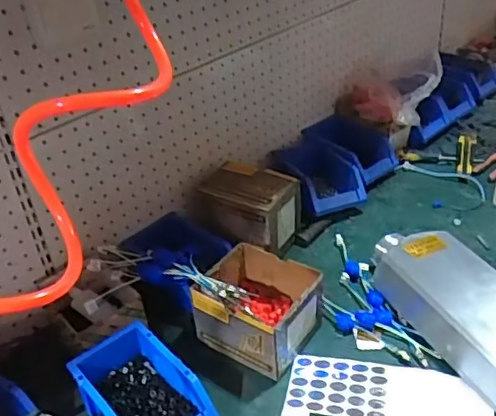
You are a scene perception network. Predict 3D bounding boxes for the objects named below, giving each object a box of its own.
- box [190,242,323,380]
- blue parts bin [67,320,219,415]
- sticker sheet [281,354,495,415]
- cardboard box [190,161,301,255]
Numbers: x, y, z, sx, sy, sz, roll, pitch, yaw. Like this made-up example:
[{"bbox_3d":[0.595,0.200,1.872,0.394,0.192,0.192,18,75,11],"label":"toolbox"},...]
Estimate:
[{"bbox_3d":[0.018,0.145,0.846,0.146,0.109,0.134,19,40,31],"label":"box"},{"bbox_3d":[-0.136,0.238,0.742,0.117,0.071,0.188,-28,40,-31],"label":"blue parts bin"},{"bbox_3d":[0.183,0.253,0.766,0.259,0.005,0.110,4,39,13],"label":"sticker sheet"},{"bbox_3d":[0.002,0.000,1.016,0.171,0.117,0.112,10,37,21],"label":"cardboard box"}]

